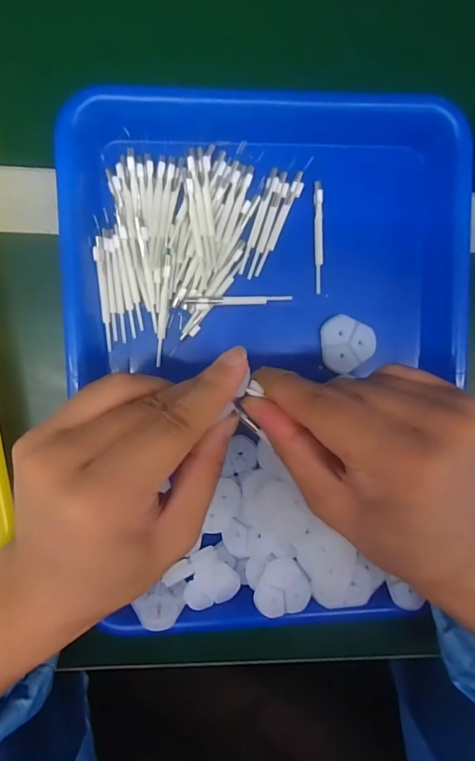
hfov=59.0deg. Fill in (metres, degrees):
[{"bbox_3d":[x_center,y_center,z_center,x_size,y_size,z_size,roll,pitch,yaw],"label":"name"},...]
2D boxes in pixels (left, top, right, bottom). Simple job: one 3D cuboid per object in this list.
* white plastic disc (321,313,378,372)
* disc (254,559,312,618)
[{"bbox_3d":[0.072,-0.026,0.281,0.036,0.005,0.035,0,95,-5],"label":"white plastic disc"},{"bbox_3d":[0.030,0.135,0.273,0.034,0.010,0.035,0,95,-5],"label":"disc"}]

